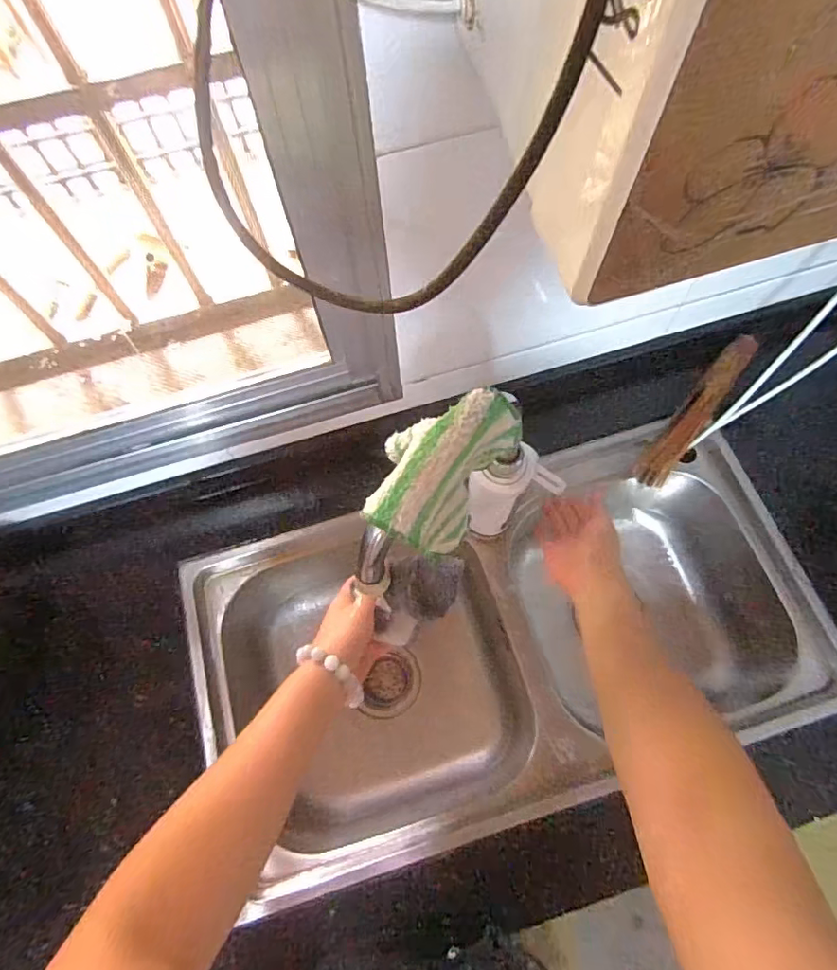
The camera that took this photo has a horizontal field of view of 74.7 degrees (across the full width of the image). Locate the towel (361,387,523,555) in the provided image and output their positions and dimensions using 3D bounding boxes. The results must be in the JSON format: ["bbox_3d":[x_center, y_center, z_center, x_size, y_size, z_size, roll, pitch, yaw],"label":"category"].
[{"bbox_3d":[0.019,-0.001,0.415,0.056,0.118,0.132,35,74,15],"label":"towel"}]

